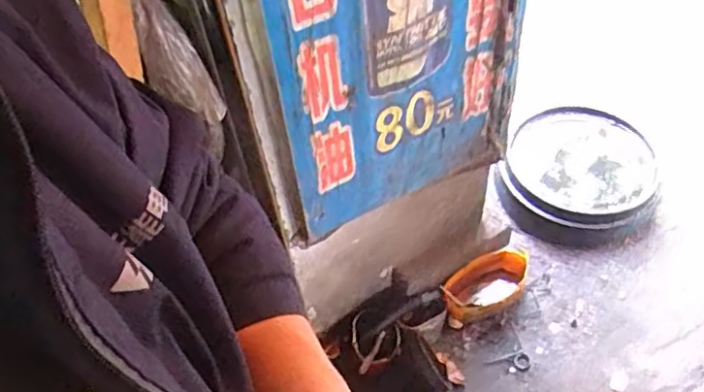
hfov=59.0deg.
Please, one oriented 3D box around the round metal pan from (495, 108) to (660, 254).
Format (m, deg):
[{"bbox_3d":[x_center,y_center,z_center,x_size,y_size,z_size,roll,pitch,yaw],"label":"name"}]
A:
[{"bbox_3d":[0.629,-0.060,1.715,0.417,0.139,0.399,11,52,15],"label":"round metal pan"}]

